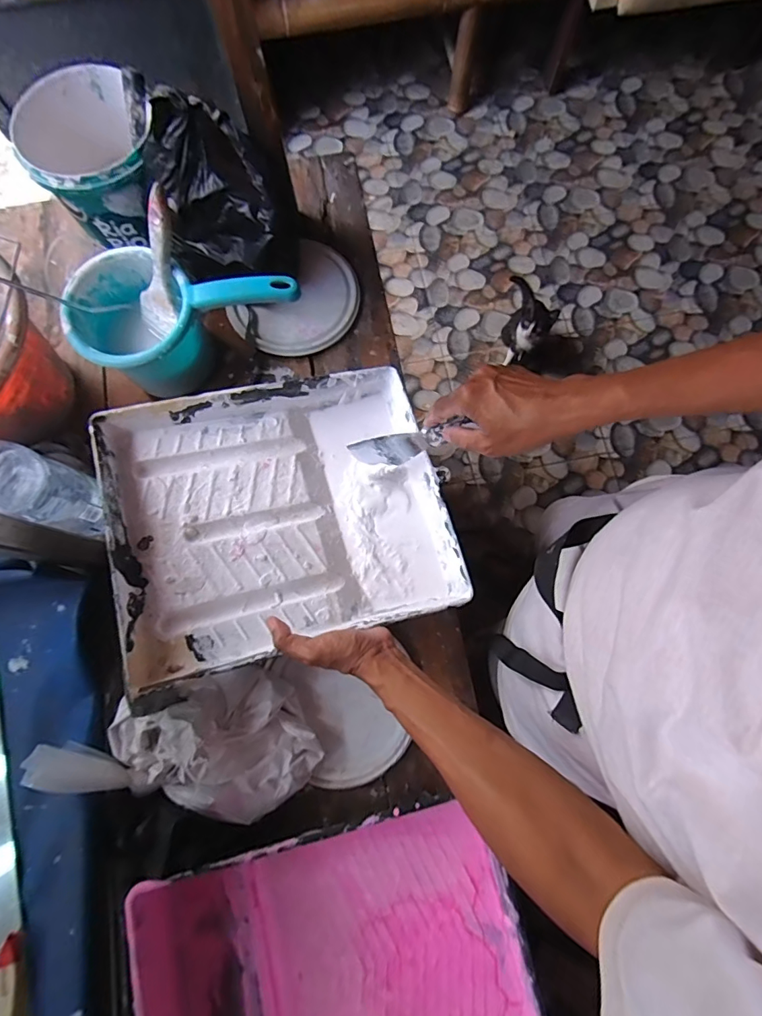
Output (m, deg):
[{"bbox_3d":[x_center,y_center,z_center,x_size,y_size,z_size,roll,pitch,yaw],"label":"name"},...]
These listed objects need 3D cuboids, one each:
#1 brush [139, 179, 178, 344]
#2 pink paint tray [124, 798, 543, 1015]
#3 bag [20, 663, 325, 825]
[{"bbox_3d":[-0.253,-0.272,0.527,0.060,0.164,0.015,38,45,9],"label":"brush"},{"bbox_3d":[-0.037,0.466,0.456,0.350,0.086,0.278,-12,78,-3],"label":"pink paint tray"},{"bbox_3d":[-0.207,0.252,0.466,0.247,0.094,0.161,-14,78,-3],"label":"bag"}]

